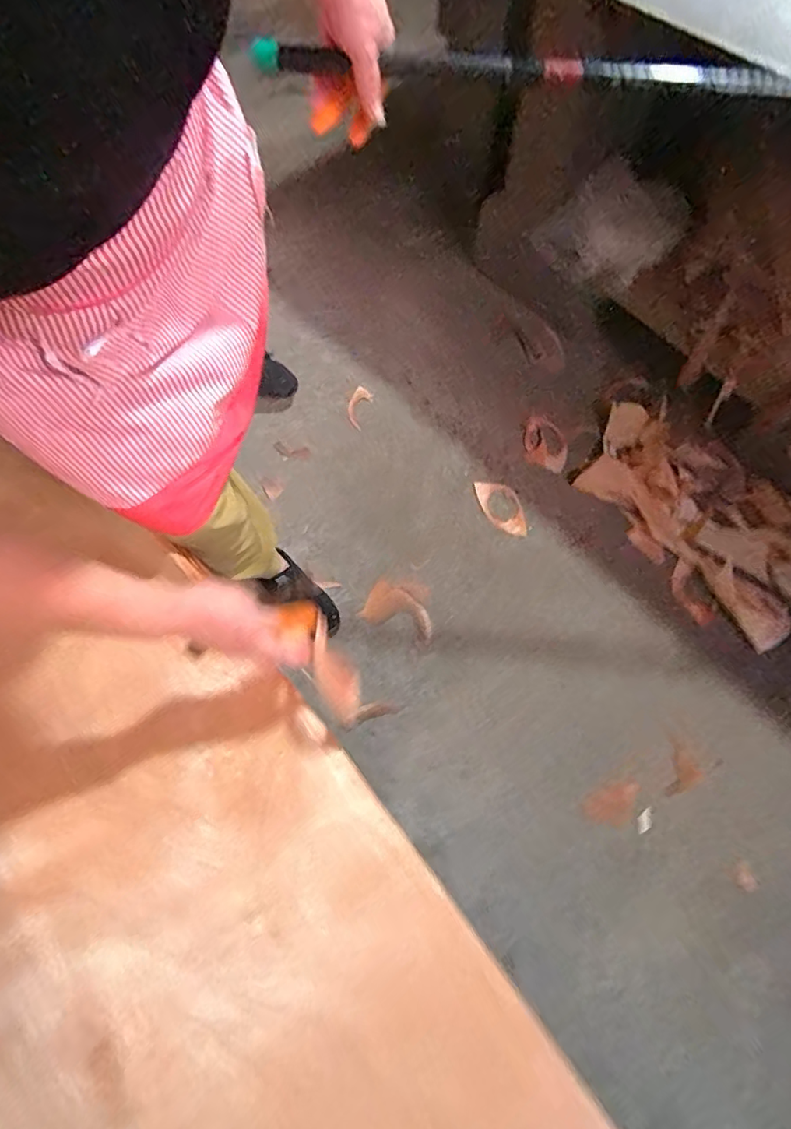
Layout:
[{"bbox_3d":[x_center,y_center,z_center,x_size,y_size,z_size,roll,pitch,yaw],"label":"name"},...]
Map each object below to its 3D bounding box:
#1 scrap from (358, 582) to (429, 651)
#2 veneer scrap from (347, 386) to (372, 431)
[{"bbox_3d":[0.018,0.093,1.143,0.160,0.015,0.119,28,71,11],"label":"scrap"},{"bbox_3d":[-0.092,-0.389,1.332,0.053,0.009,0.121,11,67,6],"label":"veneer scrap"}]

